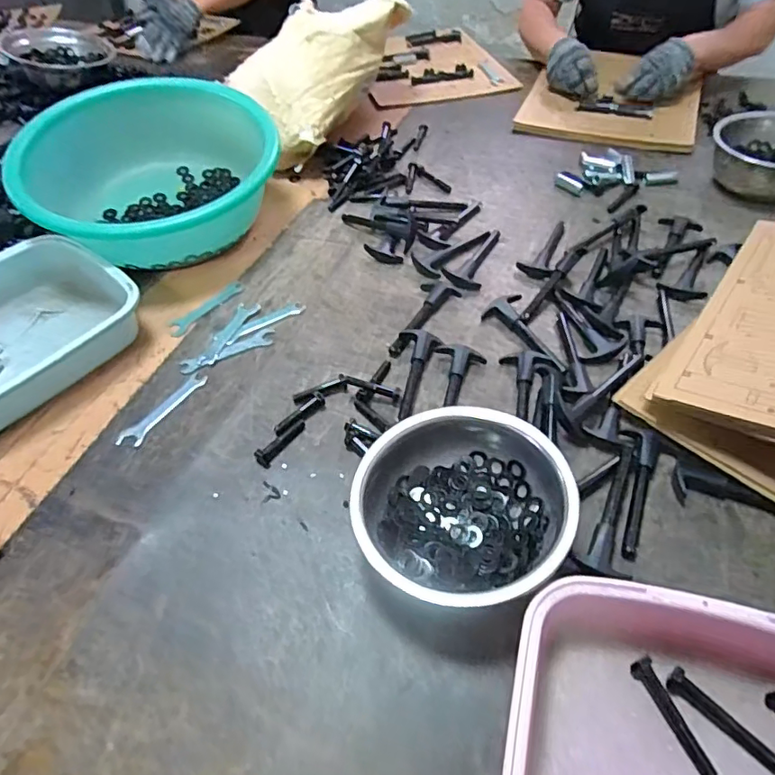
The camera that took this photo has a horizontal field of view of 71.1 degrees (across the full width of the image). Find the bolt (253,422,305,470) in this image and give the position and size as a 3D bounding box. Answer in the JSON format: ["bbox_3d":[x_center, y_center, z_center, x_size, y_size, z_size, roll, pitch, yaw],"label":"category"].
[{"bbox_3d":[-0.105,0.054,0.539,0.017,0.011,0.061,29,57,26],"label":"bolt"}]

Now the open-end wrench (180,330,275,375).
[{"bbox_3d":[-0.183,-0.042,0.629,0.112,0.004,0.023,-23,51,-16],"label":"open-end wrench"}]

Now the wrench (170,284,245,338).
[{"bbox_3d":[-0.228,-0.101,0.682,0.024,0.004,0.111,29,57,26],"label":"wrench"}]

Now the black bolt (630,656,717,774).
[{"bbox_3d":[0.196,0.225,0.369,0.015,0.012,0.075,-18,50,-12],"label":"black bolt"}]

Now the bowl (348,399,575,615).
[{"bbox_3d":[0.060,0.096,0.452,0.171,0.078,0.158,7,50,9],"label":"bowl"}]

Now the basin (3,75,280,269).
[{"bbox_3d":[-0.330,-0.303,0.777,0.331,0.162,0.331,-2,49,2],"label":"basin"}]

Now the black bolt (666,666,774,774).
[{"bbox_3d":[0.228,0.224,0.368,0.075,0.010,0.016,35,59,29],"label":"black bolt"}]

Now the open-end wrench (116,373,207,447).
[{"bbox_3d":[-0.240,0.022,0.580,0.026,0.004,0.110,25,55,23],"label":"open-end wrench"}]

